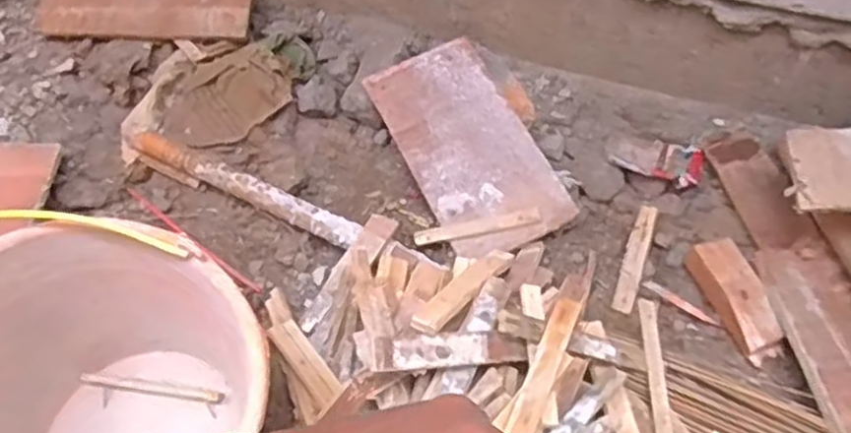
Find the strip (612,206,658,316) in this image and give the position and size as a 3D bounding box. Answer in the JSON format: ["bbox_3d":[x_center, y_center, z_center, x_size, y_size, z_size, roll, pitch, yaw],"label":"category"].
[{"bbox_3d":[0.259,0.052,0.946,0.026,0.013,0.154,16,57,14],"label":"strip"}]

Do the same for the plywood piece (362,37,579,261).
[{"bbox_3d":[0.053,-0.094,1.011,0.159,0.015,0.305,-26,68,-7],"label":"plywood piece"}]

